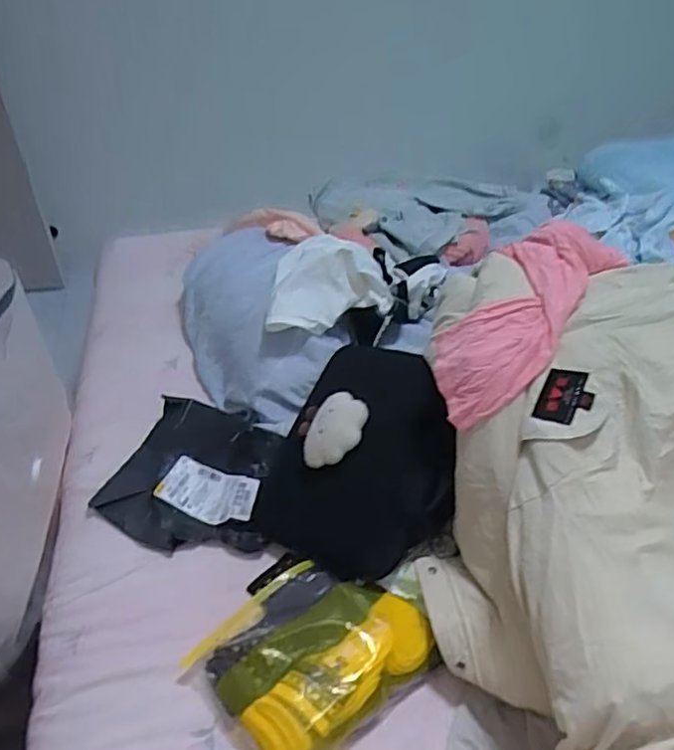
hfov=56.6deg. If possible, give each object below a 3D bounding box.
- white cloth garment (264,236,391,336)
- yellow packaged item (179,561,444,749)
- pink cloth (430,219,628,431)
[{"bbox_3d":[-0.018,-0.151,1.016,0.201,0.084,0.178,-5,40,-8],"label":"white cloth garment"},{"bbox_3d":[-0.019,0.323,0.739,0.260,0.066,0.196,-25,46,-28],"label":"yellow packaged item"},{"bbox_3d":[0.230,-0.081,0.777,0.126,0.059,0.346,26,59,27],"label":"pink cloth"}]

